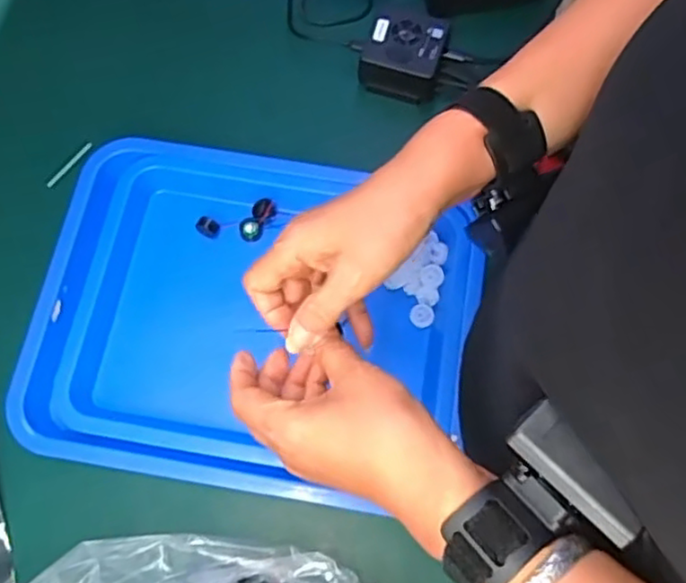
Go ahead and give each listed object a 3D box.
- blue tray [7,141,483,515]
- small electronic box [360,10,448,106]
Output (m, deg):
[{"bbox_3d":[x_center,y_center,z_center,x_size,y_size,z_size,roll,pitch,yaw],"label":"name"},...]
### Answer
[{"bbox_3d":[-0.093,0.020,0.603,0.357,0.051,0.297,10,72,2],"label":"blue tray"},{"bbox_3d":[0.061,-0.245,0.674,0.078,0.050,0.078,14,72,3],"label":"small electronic box"}]

